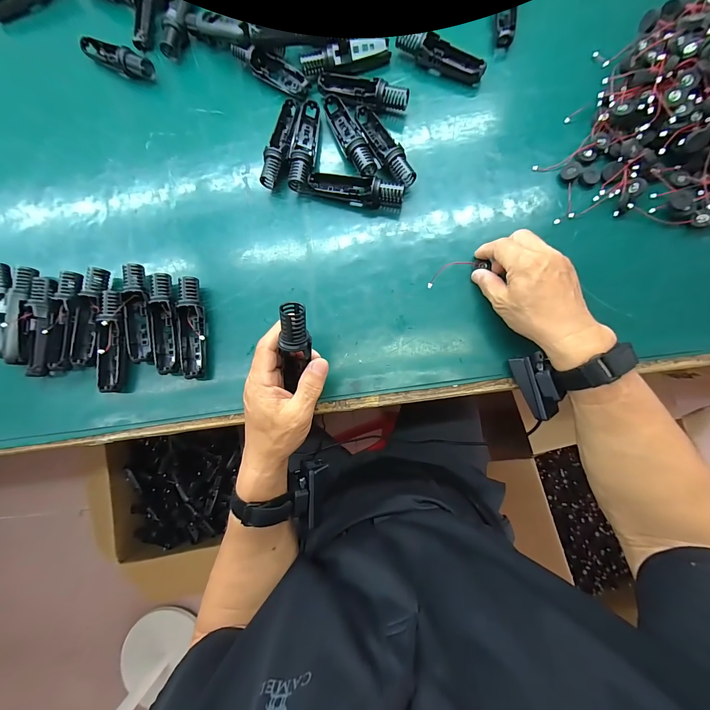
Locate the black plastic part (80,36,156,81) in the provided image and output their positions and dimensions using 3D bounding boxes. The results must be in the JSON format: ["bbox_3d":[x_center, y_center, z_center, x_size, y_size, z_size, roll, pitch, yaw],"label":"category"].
[{"bbox_3d":[-0.346,-0.435,0.452,0.125,0.034,0.030,30,85,8],"label":"black plastic part"}]

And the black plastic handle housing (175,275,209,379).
[{"bbox_3d":[-0.198,-0.033,0.378,0.030,0.033,0.122,-5,81,4],"label":"black plastic handle housing"}]

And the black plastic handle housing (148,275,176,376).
[{"bbox_3d":[-0.235,-0.039,0.382,0.032,0.032,0.122,-6,81,4],"label":"black plastic handle housing"}]

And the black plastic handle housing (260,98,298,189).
[{"bbox_3d":[-0.097,-0.280,0.410,0.026,0.032,0.123,10,82,6],"label":"black plastic handle housing"}]

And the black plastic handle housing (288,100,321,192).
[{"bbox_3d":[-0.067,-0.274,0.407,0.030,0.033,0.121,3,82,5],"label":"black plastic handle housing"}]

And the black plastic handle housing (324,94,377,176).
[{"bbox_3d":[-0.007,-0.284,0.400,0.028,0.025,0.124,-24,80,1],"label":"black plastic handle housing"}]

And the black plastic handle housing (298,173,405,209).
[{"bbox_3d":[-0.003,-0.211,0.391,0.129,0.032,0.033,14,83,7],"label":"black plastic handle housing"}]

